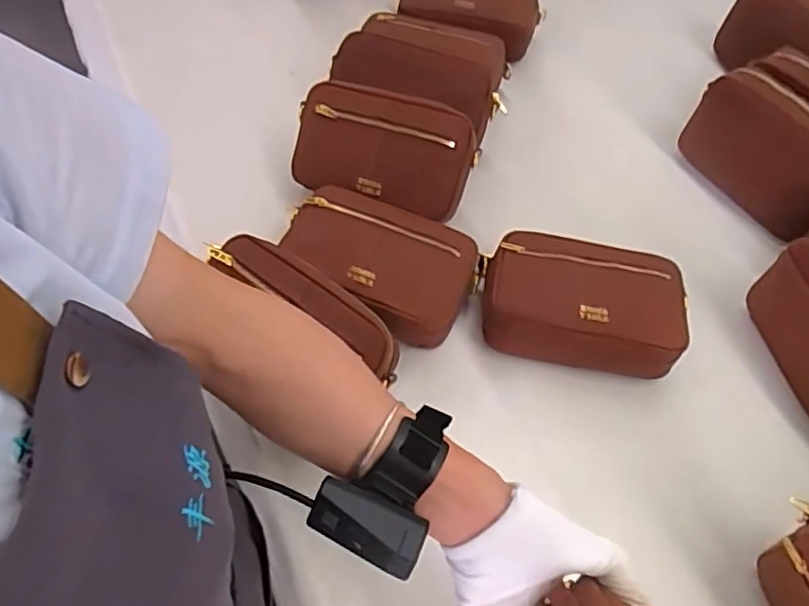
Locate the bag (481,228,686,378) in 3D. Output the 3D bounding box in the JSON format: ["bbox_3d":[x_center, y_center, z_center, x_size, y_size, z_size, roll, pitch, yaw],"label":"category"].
[{"bbox_3d":[0.179,0.000,0.652,0.190,0.073,0.127,10,57,4],"label":"bag"}]

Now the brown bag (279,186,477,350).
[{"bbox_3d":[-0.028,-0.034,0.664,0.191,0.072,0.128,18,57,9],"label":"brown bag"}]

